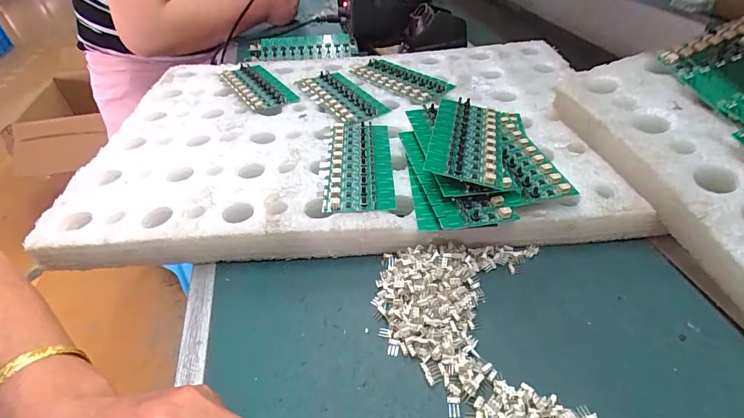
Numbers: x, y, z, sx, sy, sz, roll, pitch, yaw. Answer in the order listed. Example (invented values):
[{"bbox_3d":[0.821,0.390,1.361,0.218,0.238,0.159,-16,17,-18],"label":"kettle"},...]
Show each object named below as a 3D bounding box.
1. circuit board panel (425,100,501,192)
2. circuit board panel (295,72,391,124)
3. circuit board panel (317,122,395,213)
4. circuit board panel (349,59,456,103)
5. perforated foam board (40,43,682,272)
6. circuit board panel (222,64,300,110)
[{"bbox_3d":[0.087,-0.066,0.358,0.062,0.007,0.135,14,41,6],"label":"circuit board panel"},{"bbox_3d":[-0.039,-0.142,0.488,0.064,0.009,0.134,-24,45,-22],"label":"circuit board panel"},{"bbox_3d":[-0.015,-0.048,0.383,0.066,0.007,0.142,-3,41,1],"label":"circuit board panel"},{"bbox_3d":[0.036,-0.172,0.517,0.060,0.009,0.135,-34,49,-30],"label":"circuit board panel"},{"bbox_3d":[-0.021,-0.090,0.455,0.551,0.049,0.377,-5,41,-2],"label":"perforated foam board"},{"bbox_3d":[-0.151,-0.164,0.520,0.059,0.012,0.136,-24,45,-22],"label":"circuit board panel"}]

